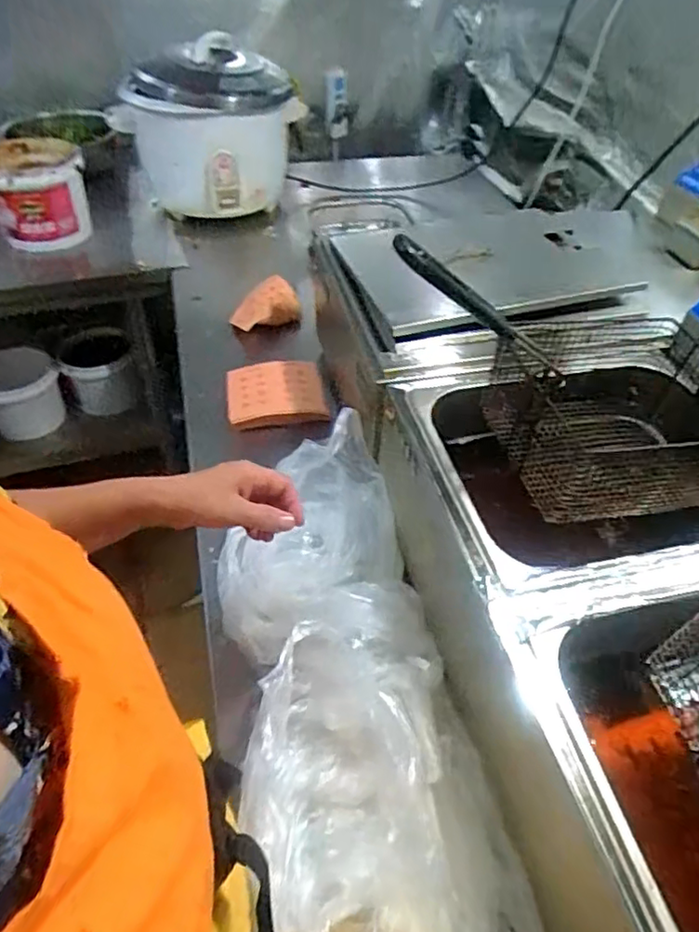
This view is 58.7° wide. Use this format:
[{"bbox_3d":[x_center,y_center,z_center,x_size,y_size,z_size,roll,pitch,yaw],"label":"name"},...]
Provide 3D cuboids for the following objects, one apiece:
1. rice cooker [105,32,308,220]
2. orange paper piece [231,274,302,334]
[{"bbox_3d":[-0.303,-0.719,1.342,0.382,0.281,0.296,-9,43,-13],"label":"rice cooker"},{"bbox_3d":[-0.143,-0.280,1.082,0.125,0.057,0.080,-29,51,-30],"label":"orange paper piece"}]

